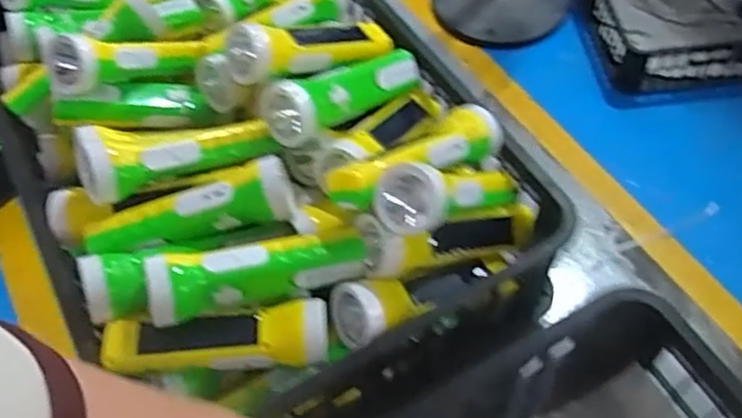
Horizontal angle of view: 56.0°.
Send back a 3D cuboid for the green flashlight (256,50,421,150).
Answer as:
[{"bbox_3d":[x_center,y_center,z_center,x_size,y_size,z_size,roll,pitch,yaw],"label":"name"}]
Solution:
[{"bbox_3d":[-0.019,-0.112,0.655,0.176,0.051,0.044,-27,58,-36],"label":"green flashlight"}]

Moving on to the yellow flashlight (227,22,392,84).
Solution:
[{"bbox_3d":[-0.052,-0.156,0.670,0.177,0.045,0.057,-16,55,-32],"label":"yellow flashlight"}]

